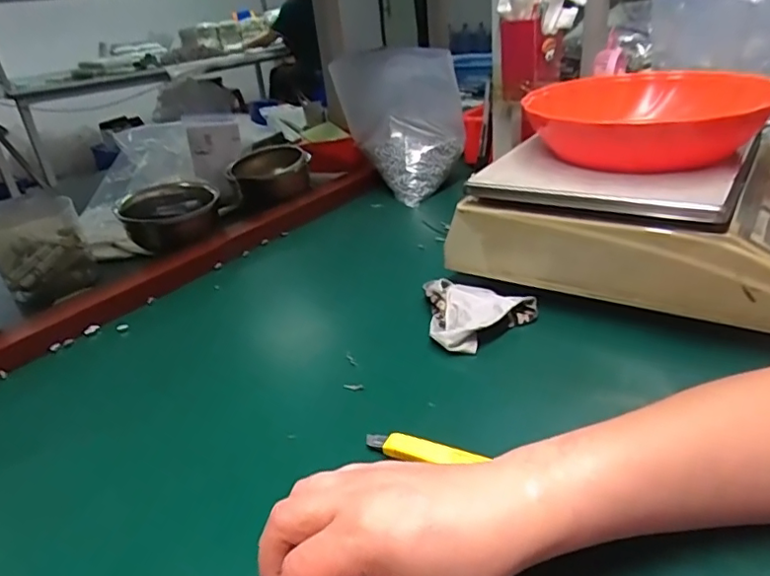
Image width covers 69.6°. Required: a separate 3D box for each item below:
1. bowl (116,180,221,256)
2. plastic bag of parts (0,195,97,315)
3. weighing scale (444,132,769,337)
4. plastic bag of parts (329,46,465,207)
[{"bbox_3d":[-0.277,-0.096,0.718,0.116,0.056,0.116,-16,29,-16],"label":"bowl"},{"bbox_3d":[-0.401,-0.040,0.649,0.097,0.098,0.075,-24,33,-29],"label":"plastic bag of parts"},{"bbox_3d":[0.254,-0.076,0.510,0.308,0.096,0.235,13,34,32],"label":"weighing scale"},{"bbox_3d":[0.026,-0.237,0.783,0.168,0.185,0.105,16,35,35],"label":"plastic bag of parts"}]

